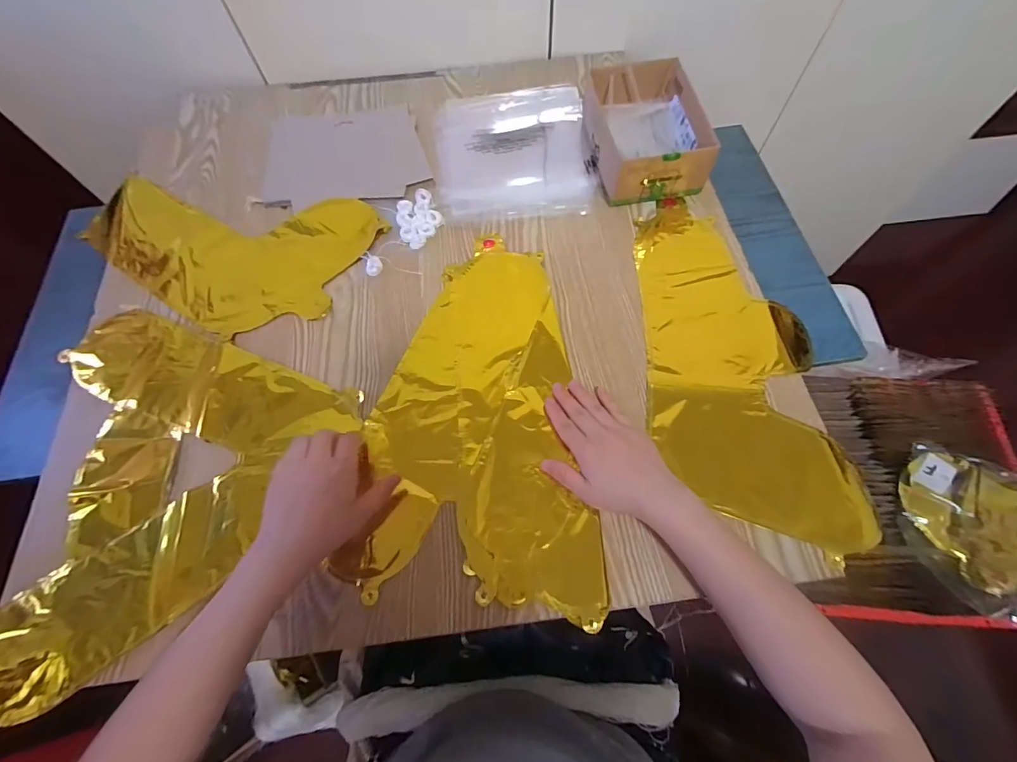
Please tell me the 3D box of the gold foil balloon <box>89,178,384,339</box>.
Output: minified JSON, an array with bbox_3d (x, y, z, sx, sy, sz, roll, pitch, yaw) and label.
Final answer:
[{"bbox_3d":[-0.377,-0.188,0.573,0.386,0.018,0.224,22,68,12],"label":"gold foil balloon"}]

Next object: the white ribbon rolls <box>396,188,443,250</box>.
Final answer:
[{"bbox_3d":[-0.118,-0.211,0.569,0.057,0.009,0.084,-23,66,-8],"label":"white ribbon rolls"}]

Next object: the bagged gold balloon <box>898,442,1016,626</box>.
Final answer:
[{"bbox_3d":[0.660,0.207,0.580,0.217,0.022,0.217,-3,60,6],"label":"bagged gold balloon"}]

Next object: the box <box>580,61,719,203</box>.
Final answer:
[{"bbox_3d":[0.176,-0.319,0.565,0.121,0.070,0.179,-5,65,0],"label":"box"}]

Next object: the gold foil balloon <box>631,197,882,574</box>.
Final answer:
[{"bbox_3d":[0.240,-0.035,0.473,0.185,0.006,0.402,-3,65,1],"label":"gold foil balloon"}]

